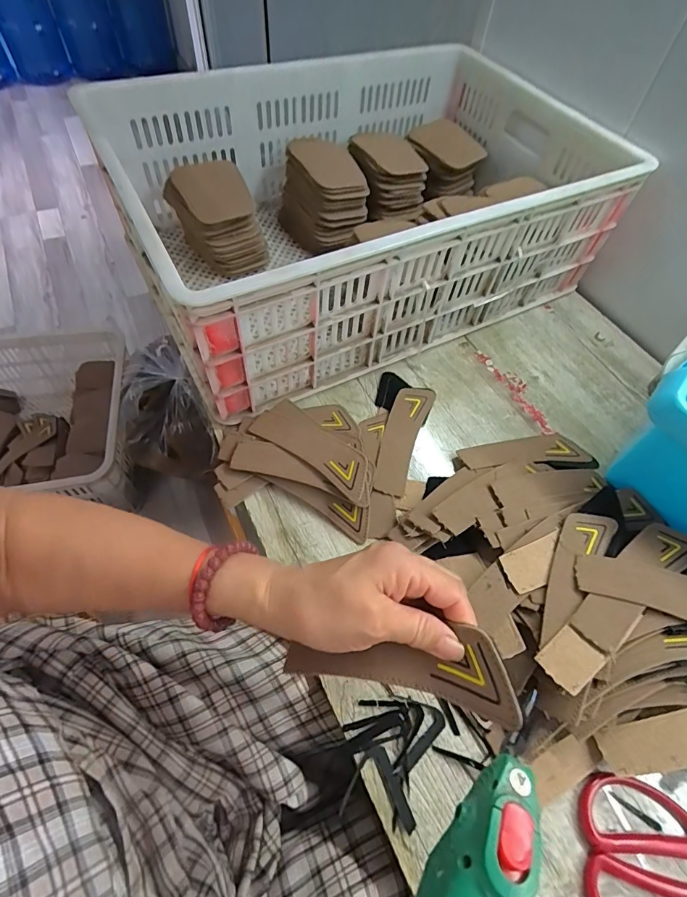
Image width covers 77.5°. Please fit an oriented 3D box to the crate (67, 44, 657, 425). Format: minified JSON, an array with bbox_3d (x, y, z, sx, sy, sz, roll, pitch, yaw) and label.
[{"bbox_3d":[0.025,-0.349,0.608,0.615,0.192,0.467,-23,61,-18],"label":"crate"}]

